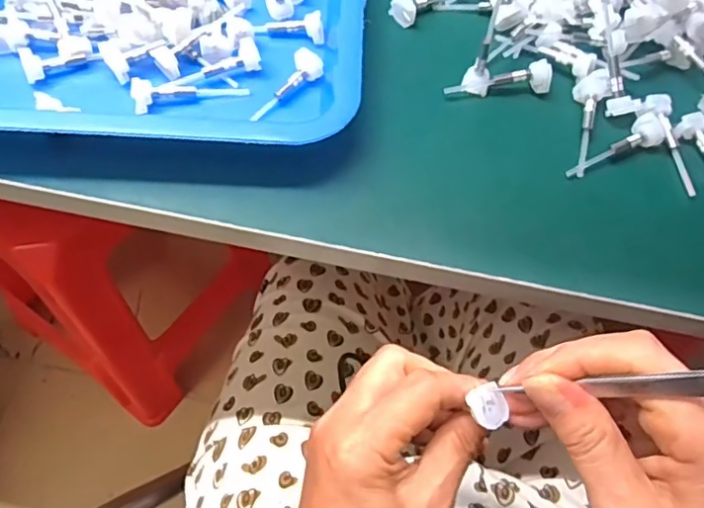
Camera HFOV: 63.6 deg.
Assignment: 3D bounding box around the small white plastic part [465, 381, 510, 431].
[{"bbox_3d":[0.063,0.069,0.255,0.015,0.004,0.018,-22,69,-9],"label":"small white plastic part"}]

